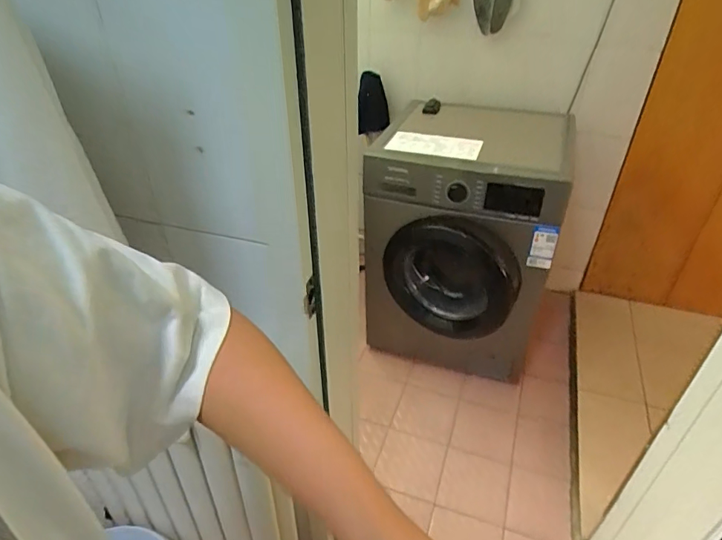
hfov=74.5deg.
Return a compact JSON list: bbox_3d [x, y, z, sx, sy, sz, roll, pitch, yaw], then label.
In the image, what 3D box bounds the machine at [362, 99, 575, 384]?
[{"bbox_3d":[0.353,-0.086,1.732,0.608,0.805,0.515,12,39,16],"label":"machine"}]

